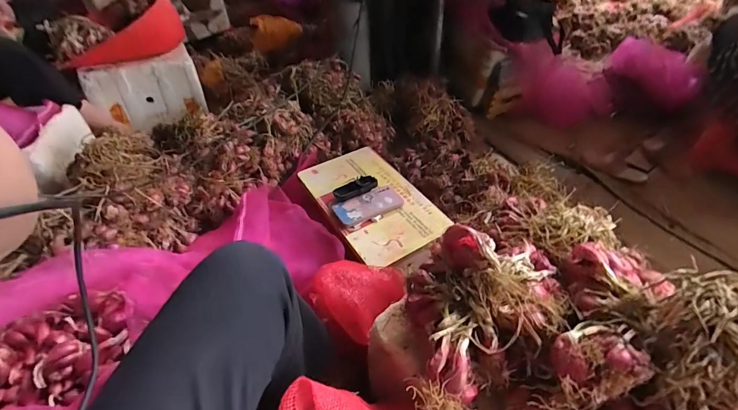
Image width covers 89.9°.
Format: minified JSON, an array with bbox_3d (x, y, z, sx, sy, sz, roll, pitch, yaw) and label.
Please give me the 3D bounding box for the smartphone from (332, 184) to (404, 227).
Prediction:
[{"bbox_3d":[0.002,-0.001,0.881,0.165,0.018,0.082,-22,47,-20],"label":"smartphone"}]

